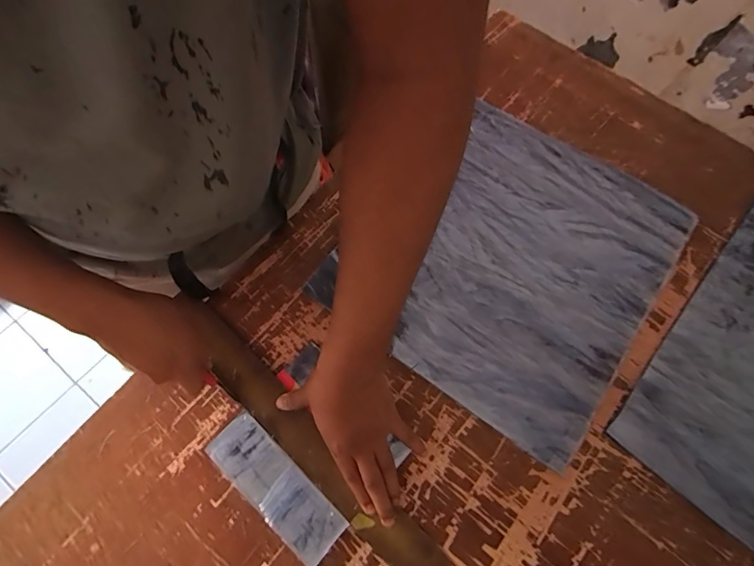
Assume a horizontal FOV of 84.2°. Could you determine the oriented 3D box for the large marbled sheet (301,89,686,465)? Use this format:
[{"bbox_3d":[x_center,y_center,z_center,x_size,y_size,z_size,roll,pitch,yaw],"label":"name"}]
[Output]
[{"bbox_3d":[0.176,-0.035,0.550,0.351,0.011,0.397,35,74,9],"label":"large marbled sheet"}]

